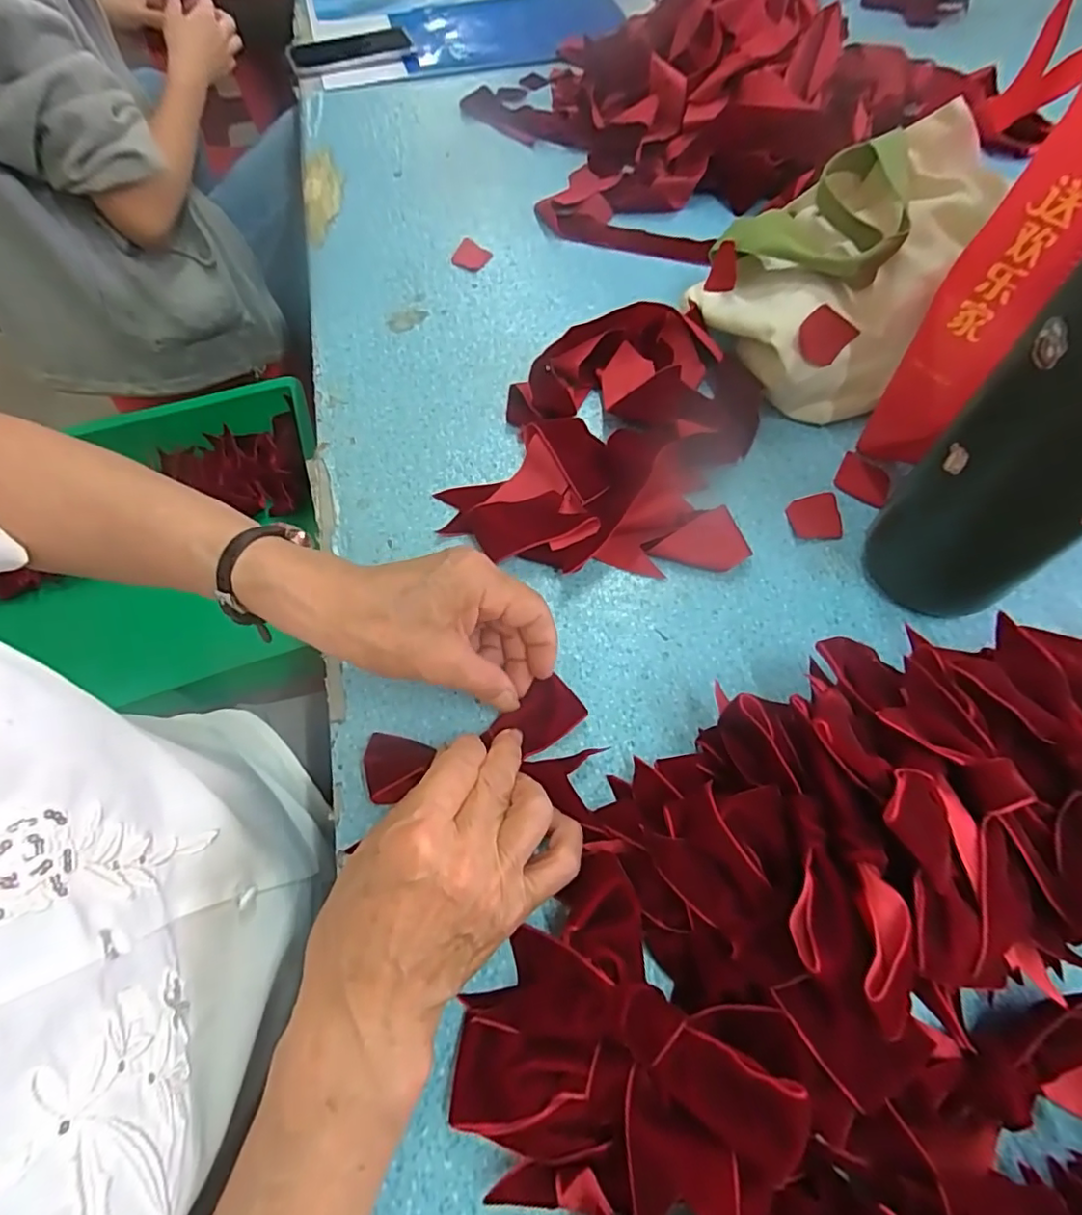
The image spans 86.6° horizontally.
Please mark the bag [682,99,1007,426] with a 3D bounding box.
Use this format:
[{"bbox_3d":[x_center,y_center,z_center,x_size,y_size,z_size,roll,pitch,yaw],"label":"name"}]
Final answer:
[{"bbox_3d":[0.216,-0.259,0.431,0.165,0.099,0.218,30,66,16],"label":"bag"}]

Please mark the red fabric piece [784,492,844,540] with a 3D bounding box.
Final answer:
[{"bbox_3d":[0.184,-0.061,0.386,0.035,0.004,0.035,-3,61,-1],"label":"red fabric piece"}]

